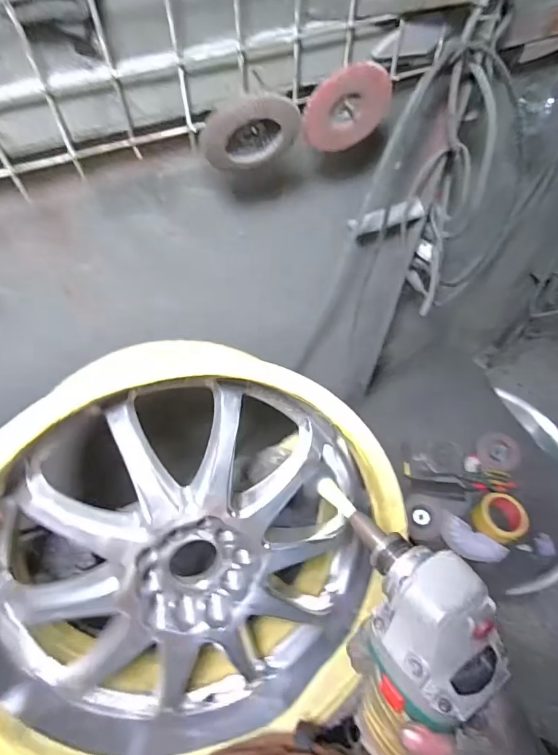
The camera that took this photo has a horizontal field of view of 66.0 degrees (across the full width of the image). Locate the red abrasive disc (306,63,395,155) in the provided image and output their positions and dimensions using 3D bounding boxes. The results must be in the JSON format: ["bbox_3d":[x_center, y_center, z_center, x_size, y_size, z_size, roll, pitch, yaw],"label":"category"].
[{"bbox_3d":[0.070,-0.271,0.436,0.092,0.085,0.013,-13,61,-7],"label":"red abrasive disc"}]

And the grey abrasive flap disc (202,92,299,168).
[{"bbox_3d":[-0.026,-0.233,0.406,0.092,0.070,0.024,-8,60,-4],"label":"grey abrasive flap disc"}]

